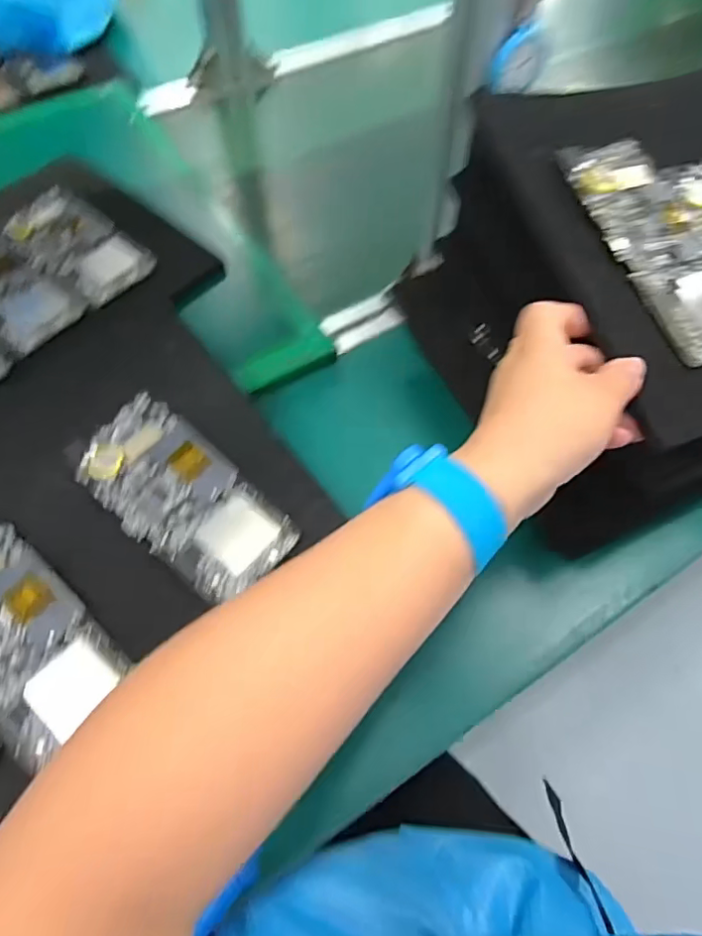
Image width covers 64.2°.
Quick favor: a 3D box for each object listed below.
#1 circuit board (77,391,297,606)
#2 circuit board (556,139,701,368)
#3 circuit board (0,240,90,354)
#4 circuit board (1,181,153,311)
[{"bbox_3d":[-0.112,0.020,0.376,0.148,0.004,0.077,43,71,9],"label":"circuit board"},{"bbox_3d":[0.198,-0.140,0.354,0.084,0.006,0.153,-22,82,-23],"label":"circuit board"},{"bbox_3d":[-0.307,-0.159,0.488,0.151,0.010,0.074,31,63,17],"label":"circuit board"},{"bbox_3d":[-0.252,-0.207,0.513,0.142,0.012,0.079,35,64,18],"label":"circuit board"}]

